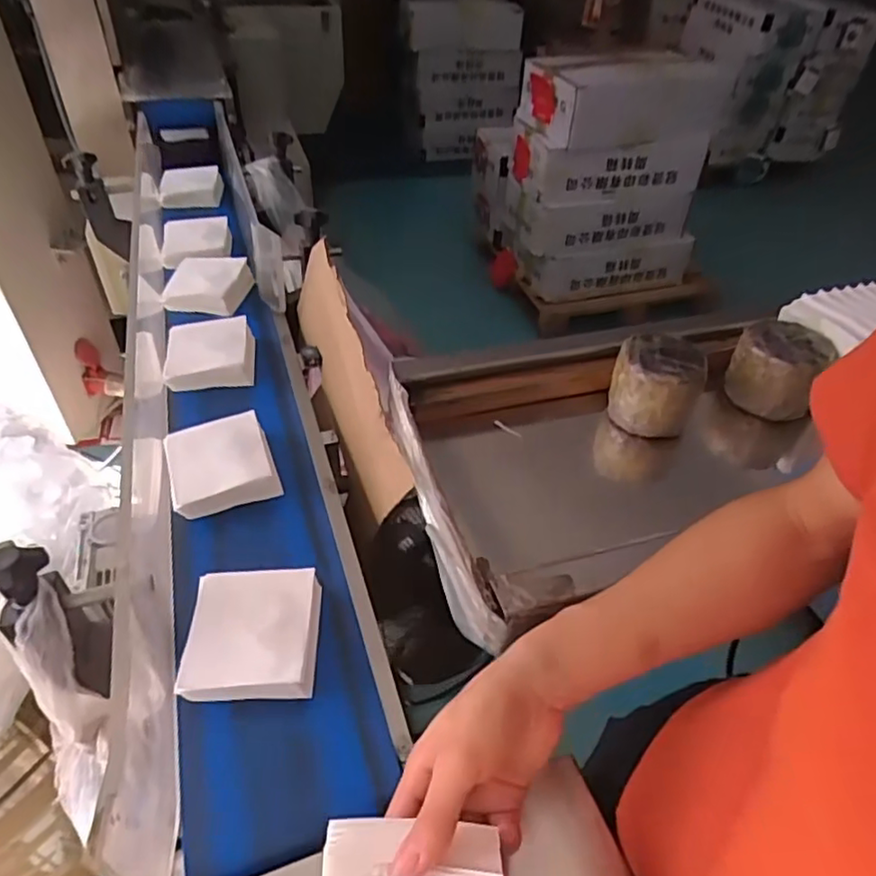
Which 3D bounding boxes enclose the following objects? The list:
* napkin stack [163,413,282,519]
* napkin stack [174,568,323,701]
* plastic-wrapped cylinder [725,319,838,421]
[{"bbox_3d":[-0.209,0.017,0.613,0.097,0.038,0.093,-13,46,-18],"label":"napkin stack"},{"bbox_3d":[-0.141,0.147,0.488,0.094,0.030,0.096,0,43,-4],"label":"napkin stack"},{"bbox_3d":[0.365,-0.074,0.688,0.072,0.077,0.088,-31,54,-32],"label":"plastic-wrapped cylinder"}]

